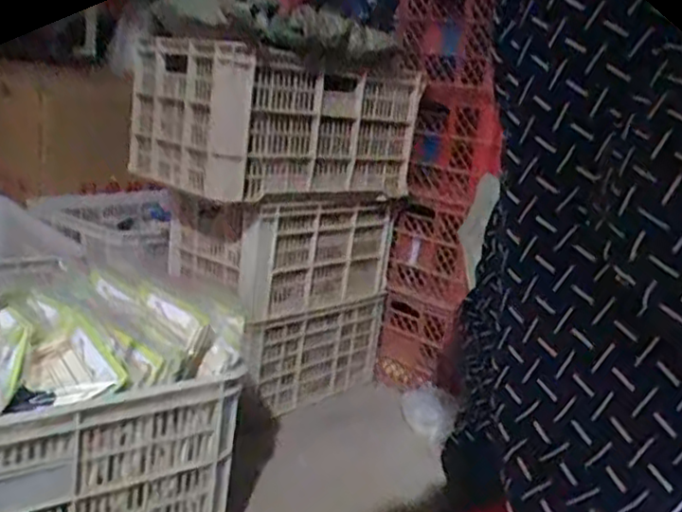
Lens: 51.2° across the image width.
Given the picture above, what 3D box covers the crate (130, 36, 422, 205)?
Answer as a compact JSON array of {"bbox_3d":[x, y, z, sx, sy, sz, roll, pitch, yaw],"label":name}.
[{"bbox_3d":[-0.135,-0.281,1.483,0.340,0.264,0.521,18,17,38],"label":"crate"}]

